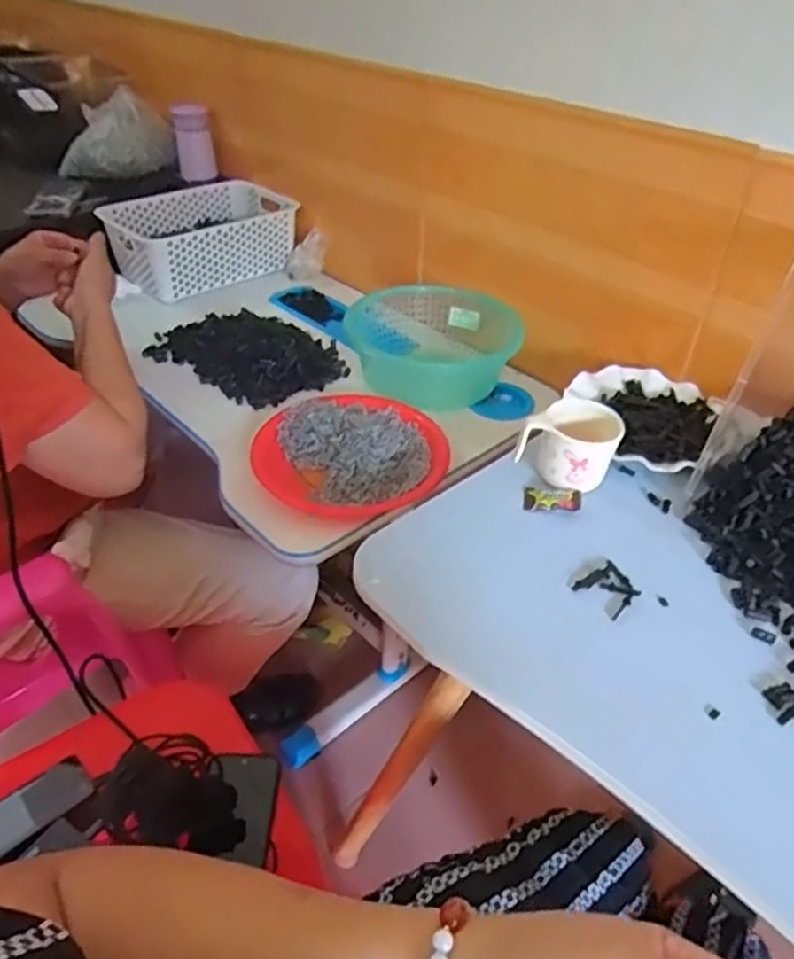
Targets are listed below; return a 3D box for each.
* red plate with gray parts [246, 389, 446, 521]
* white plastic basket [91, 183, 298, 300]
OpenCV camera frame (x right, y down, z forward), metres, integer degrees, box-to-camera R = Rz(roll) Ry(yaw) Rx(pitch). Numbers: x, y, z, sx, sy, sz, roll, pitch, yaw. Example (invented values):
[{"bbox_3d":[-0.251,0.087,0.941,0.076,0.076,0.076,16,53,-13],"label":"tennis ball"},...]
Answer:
[{"bbox_3d":[-0.061,-0.037,0.823,0.211,0.033,0.221,1,40,-1],"label":"red plate with gray parts"},{"bbox_3d":[-0.353,-0.439,1.250,0.234,0.116,0.295,33,49,32],"label":"white plastic basket"}]

